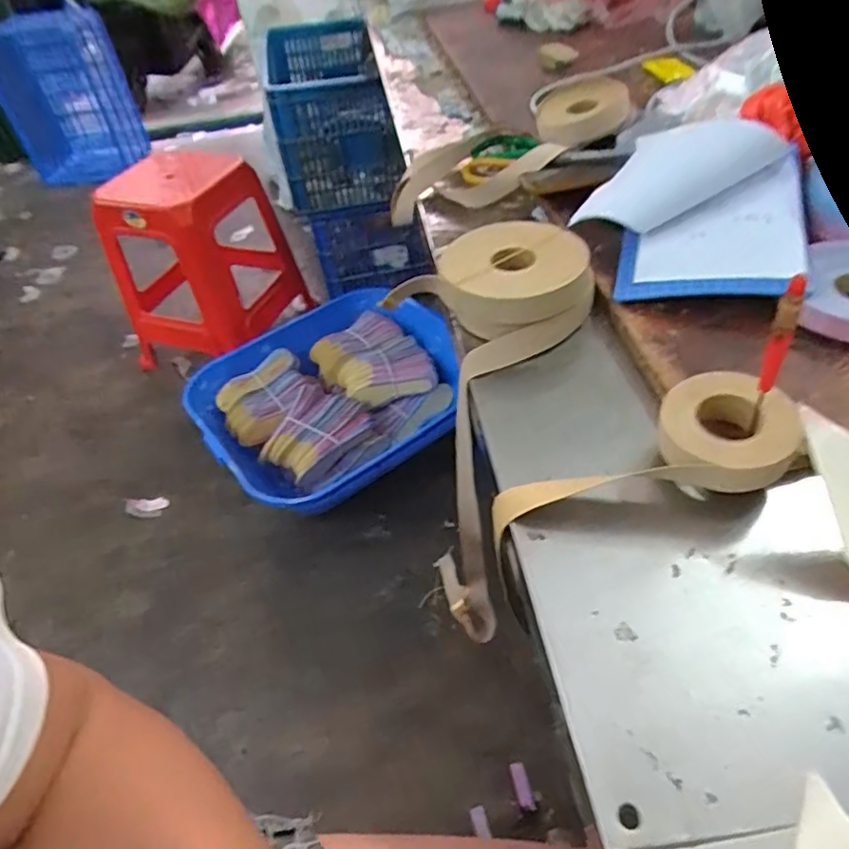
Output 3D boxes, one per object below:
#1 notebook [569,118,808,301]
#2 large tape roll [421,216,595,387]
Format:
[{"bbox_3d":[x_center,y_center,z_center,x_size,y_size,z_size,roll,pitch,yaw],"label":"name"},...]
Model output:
[{"bbox_3d":[0.238,-0.191,0.540,0.175,0.031,0.200,3,68,18],"label":"notebook"},{"bbox_3d":[0.074,-0.120,0.535,0.138,0.064,0.121,-23,46,-13],"label":"large tape roll"}]

